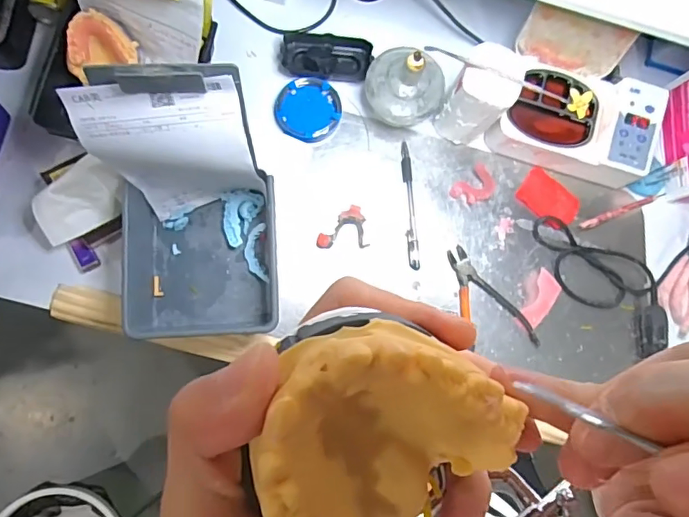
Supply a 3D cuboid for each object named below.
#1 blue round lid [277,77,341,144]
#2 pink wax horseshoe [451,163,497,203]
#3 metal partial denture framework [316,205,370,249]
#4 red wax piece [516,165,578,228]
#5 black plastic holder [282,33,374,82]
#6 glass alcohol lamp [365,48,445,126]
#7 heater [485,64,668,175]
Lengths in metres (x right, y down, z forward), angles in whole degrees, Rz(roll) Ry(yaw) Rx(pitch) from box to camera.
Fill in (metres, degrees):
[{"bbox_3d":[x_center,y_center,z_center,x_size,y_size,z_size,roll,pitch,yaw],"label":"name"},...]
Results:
[{"bbox_3d":[-0.044,-0.183,0.620,0.078,0.016,0.073,1,81,-5],"label":"blue round lid"},{"bbox_3d":[0.162,-0.087,0.624,0.059,0.006,0.040,-39,87,-10],"label":"pink wax horseshoe"},{"bbox_3d":[-0.004,-0.033,0.598,0.061,0.015,0.048,-11,83,-7],"label":"metal partial denture framework"},{"bbox_3d":[0.261,-0.076,0.642,0.078,0.005,0.050,40,80,1],"label":"red wax piece"},{"bbox_3d":[-0.021,-0.248,0.628,0.107,0.019,0.054,4,81,-5],"label":"black plastic holder"},{"bbox_3d":[0.070,-0.205,0.586,0.082,0.101,0.083,1,81,-5],"label":"glass alcohol lamp"},{"bbox_3d":[0.281,-0.166,0.622,0.187,0.062,0.115,14,80,-3],"label":"heater"}]

